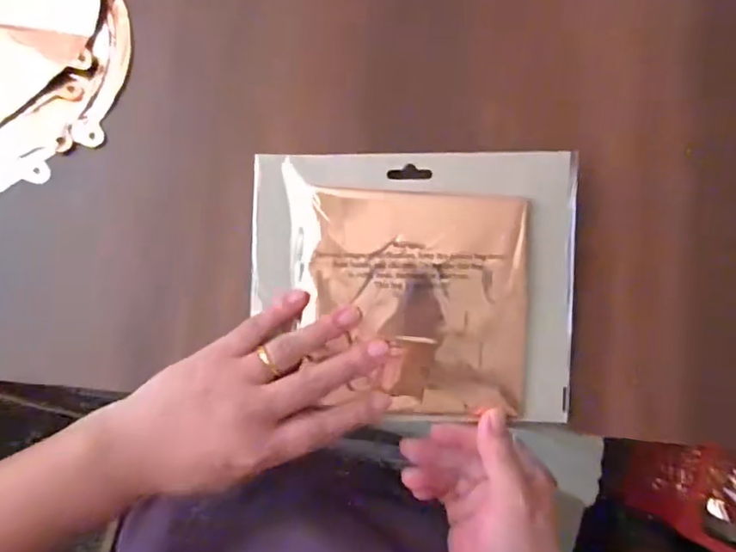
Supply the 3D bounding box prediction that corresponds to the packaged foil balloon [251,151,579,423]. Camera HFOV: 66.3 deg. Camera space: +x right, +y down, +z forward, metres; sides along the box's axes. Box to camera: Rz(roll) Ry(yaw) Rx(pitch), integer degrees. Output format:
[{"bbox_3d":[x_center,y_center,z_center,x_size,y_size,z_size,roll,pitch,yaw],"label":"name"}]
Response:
[{"bbox_3d":[0.027,0.005,0.339,0.192,0.023,0.158,2,85,-3],"label":"packaged foil balloon"}]

